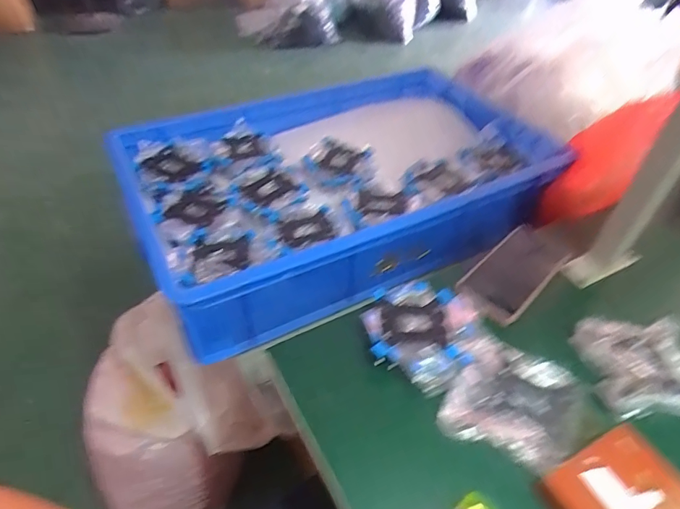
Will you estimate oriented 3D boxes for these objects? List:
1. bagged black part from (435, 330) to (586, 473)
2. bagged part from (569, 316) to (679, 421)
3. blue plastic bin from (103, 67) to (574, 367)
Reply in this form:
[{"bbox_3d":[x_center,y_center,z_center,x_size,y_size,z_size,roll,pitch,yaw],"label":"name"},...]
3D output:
[{"bbox_3d":[0.178,0.144,0.452,0.123,0.017,0.125,22,48,20],"label":"bagged black part"},{"bbox_3d":[0.328,0.117,0.482,0.119,0.023,0.108,0,45,-1],"label":"bagged part"},{"bbox_3d":[0.013,-0.136,0.758,0.658,0.140,0.409,-21,49,-21],"label":"blue plastic bin"}]

